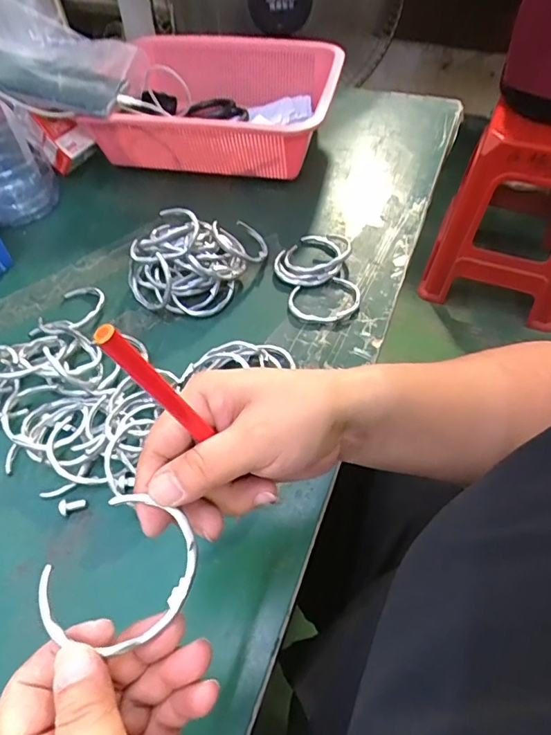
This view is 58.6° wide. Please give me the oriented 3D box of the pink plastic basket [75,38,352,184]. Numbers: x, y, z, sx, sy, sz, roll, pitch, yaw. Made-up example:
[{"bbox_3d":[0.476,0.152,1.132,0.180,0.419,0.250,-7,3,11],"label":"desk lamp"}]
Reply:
[{"bbox_3d":[-0.063,-0.318,0.609,0.279,0.092,0.211,11,53,11],"label":"pink plastic basket"}]

